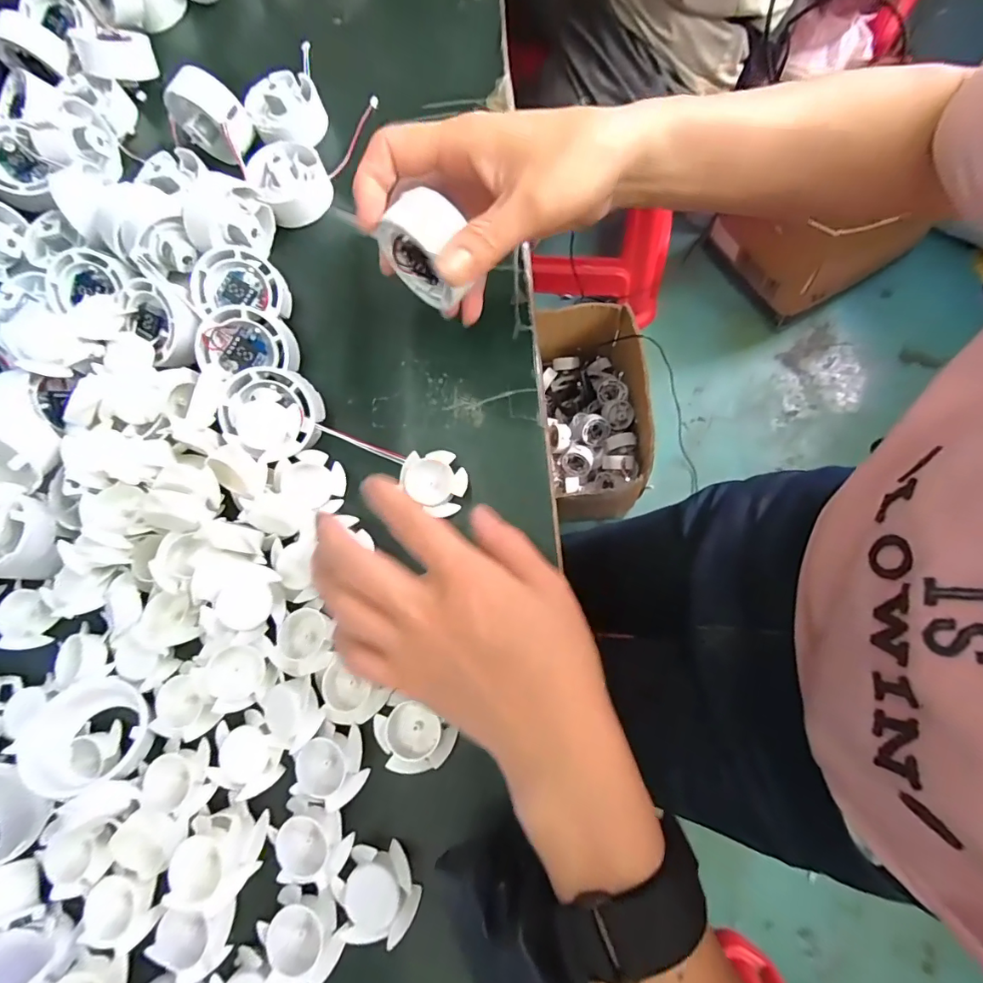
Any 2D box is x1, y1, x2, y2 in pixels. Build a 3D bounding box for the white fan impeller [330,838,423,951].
[{"bbox_3d":[-0.055,0.192,0.231,0.037,0.018,0.039,-2,75,6],"label":"white fan impeller"}]

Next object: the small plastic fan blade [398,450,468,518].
[{"bbox_3d":[-0.034,-0.006,0.285,0.038,0.015,0.034,15,77,10],"label":"small plastic fan blade"}]

